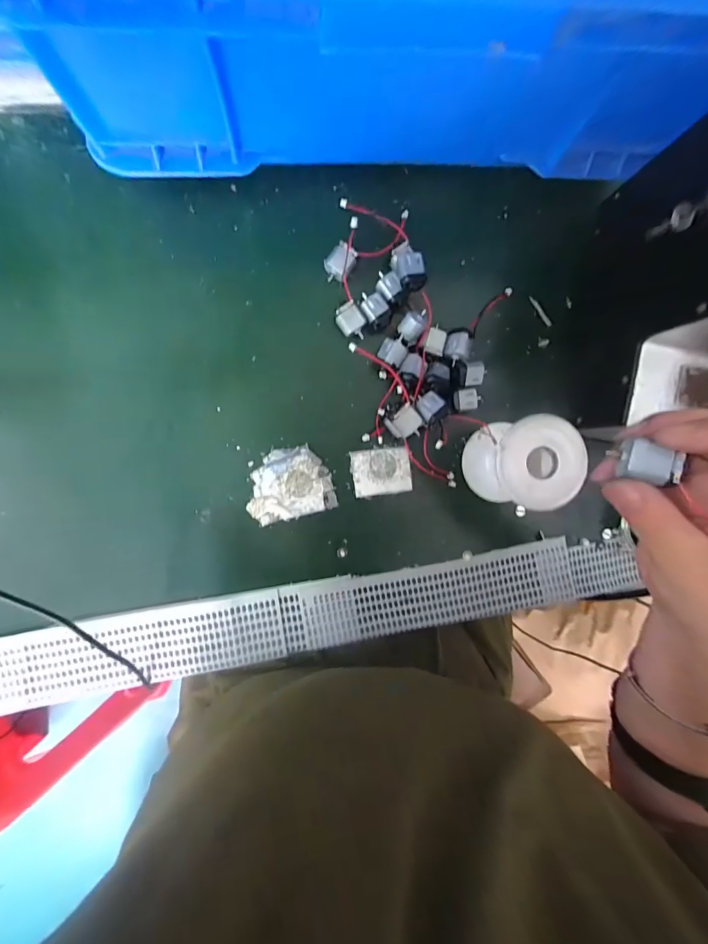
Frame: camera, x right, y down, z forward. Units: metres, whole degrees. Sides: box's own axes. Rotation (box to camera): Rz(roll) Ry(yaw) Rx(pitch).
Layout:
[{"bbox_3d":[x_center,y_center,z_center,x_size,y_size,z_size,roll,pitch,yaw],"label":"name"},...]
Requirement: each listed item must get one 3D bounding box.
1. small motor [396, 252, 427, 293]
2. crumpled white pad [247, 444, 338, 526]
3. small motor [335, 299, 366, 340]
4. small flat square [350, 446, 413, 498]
[{"bbox_3d":[0.040,-0.145,0.293,0.019,0.019,0.031,-16,91,-5],"label":"small motor"},{"bbox_3d":[-0.050,0.009,0.313,0.065,0.004,0.053,-13,91,-5],"label":"crumpled white pad"},{"bbox_3d":[-0.002,-0.112,0.305,0.020,0.012,0.025,-36,93,-5],"label":"small motor"},{"bbox_3d":[0.022,0.000,0.319,0.045,0.006,0.036,-7,90,-5],"label":"small flat square"}]

